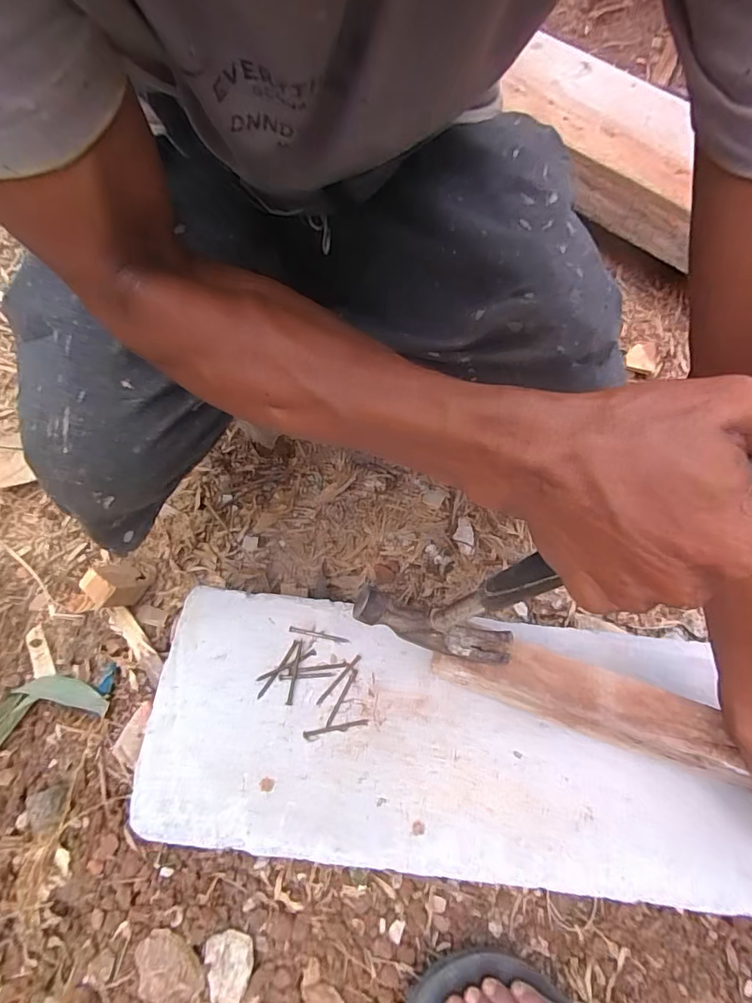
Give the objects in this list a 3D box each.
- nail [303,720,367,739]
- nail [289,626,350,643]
[{"bbox_3d":[-0.034,0.188,0.401,0.053,0.004,0.005,-9,72,-5],"label":"nail"},{"bbox_3d":[-0.051,0.118,0.431,0.053,0.004,0.005,11,71,2],"label":"nail"}]

